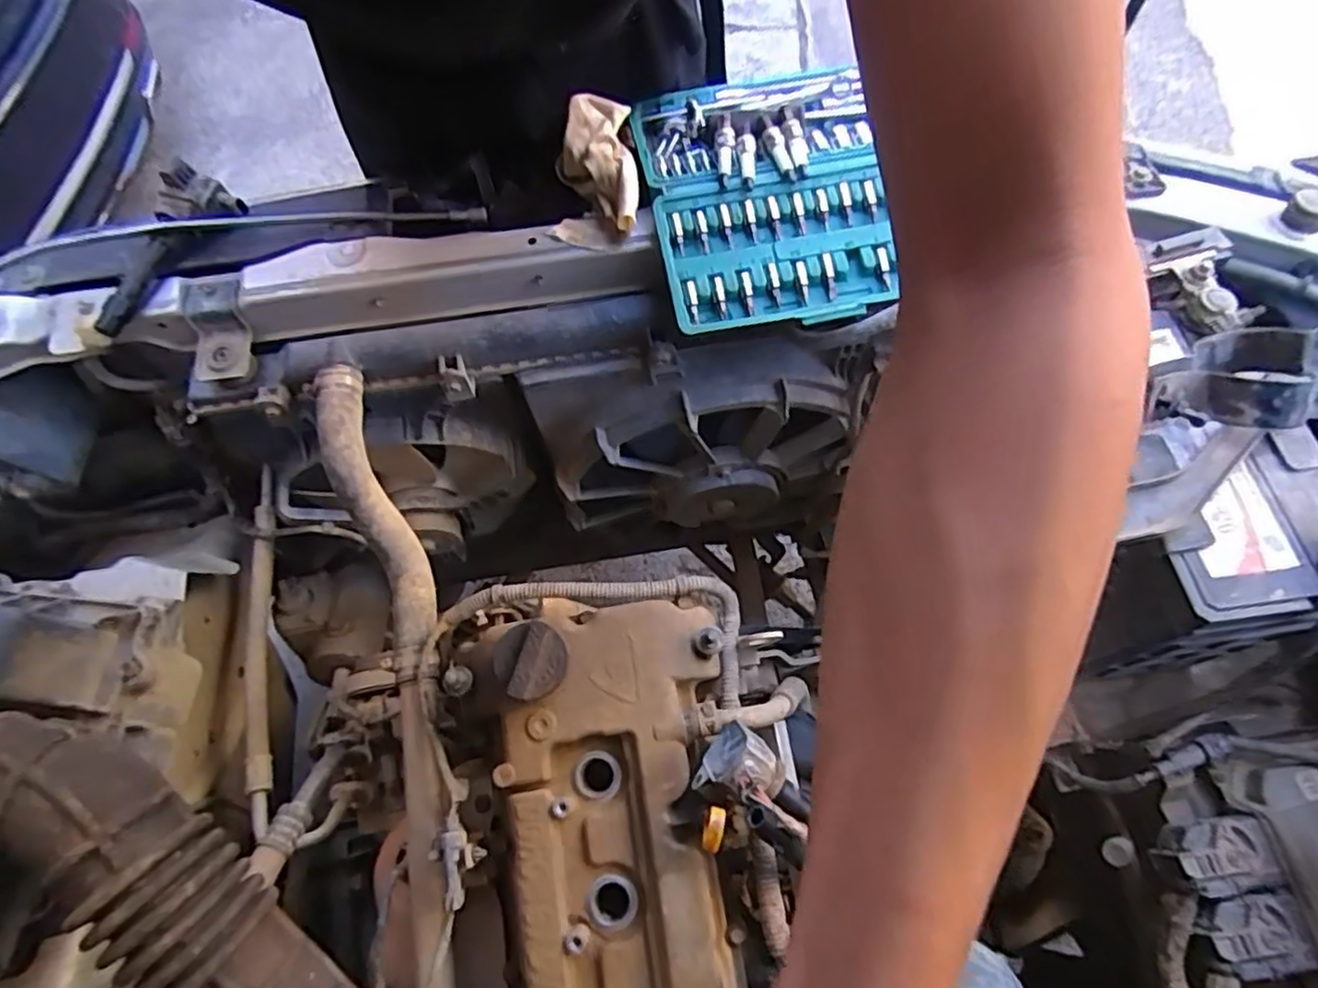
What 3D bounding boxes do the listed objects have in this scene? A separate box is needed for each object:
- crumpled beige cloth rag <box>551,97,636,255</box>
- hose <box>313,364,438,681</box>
[{"bbox_3d":[-0.054,-0.276,0.588,0.072,0.051,0.127,-3,64,0],"label":"crumpled beige cloth rag"},{"bbox_3d":[-0.230,0.022,0.576,0.039,0.060,0.258,-18,98,-7],"label":"hose"}]

